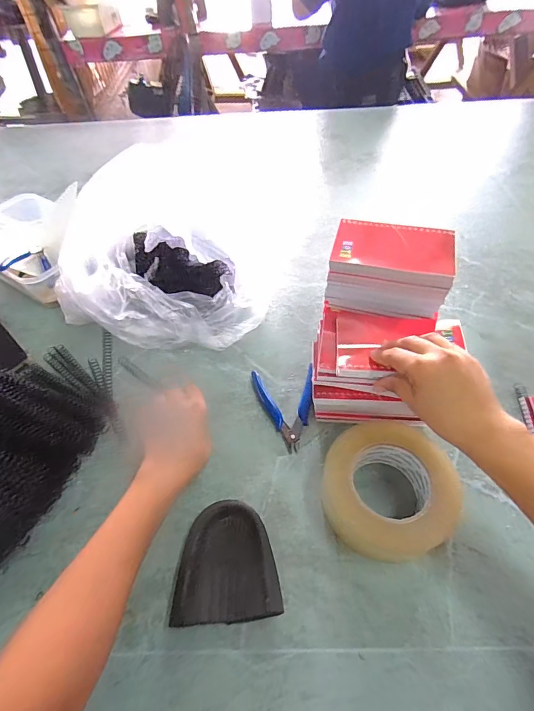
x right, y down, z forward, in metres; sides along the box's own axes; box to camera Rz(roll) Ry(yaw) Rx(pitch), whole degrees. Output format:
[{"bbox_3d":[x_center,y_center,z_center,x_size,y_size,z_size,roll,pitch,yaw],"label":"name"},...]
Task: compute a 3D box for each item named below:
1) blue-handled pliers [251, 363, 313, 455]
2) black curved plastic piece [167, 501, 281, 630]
[{"bbox_3d":[0.020,0.064,0.481,0.078,0.018,0.107,-1,54,2],"label":"blue-handled pliers"},{"bbox_3d":[-0.038,0.201,0.381,0.093,0.029,0.102,-4,54,-1],"label":"black curved plastic piece"}]

